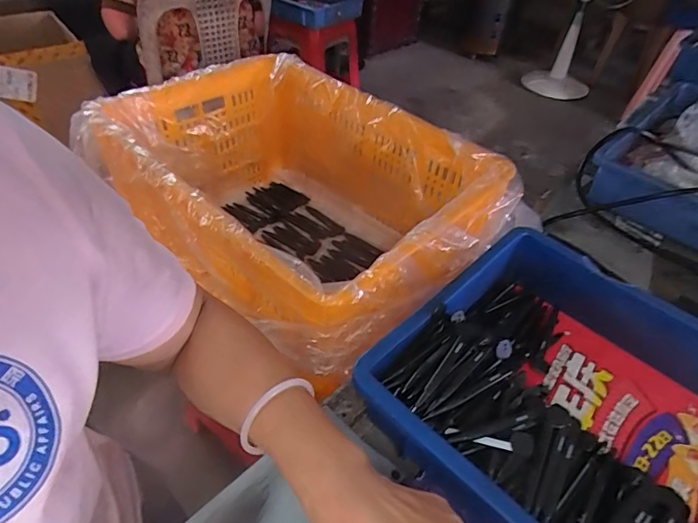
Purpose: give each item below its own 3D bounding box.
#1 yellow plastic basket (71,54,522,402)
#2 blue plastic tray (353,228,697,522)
[{"bbox_3d":[-0.076,-0.070,0.674,0.510,0.245,0.352,36,51,28],"label":"yellow plastic basket"},{"bbox_3d":[0.247,0.163,0.372,0.426,0.081,0.281,35,52,29],"label":"blue plastic tray"}]

